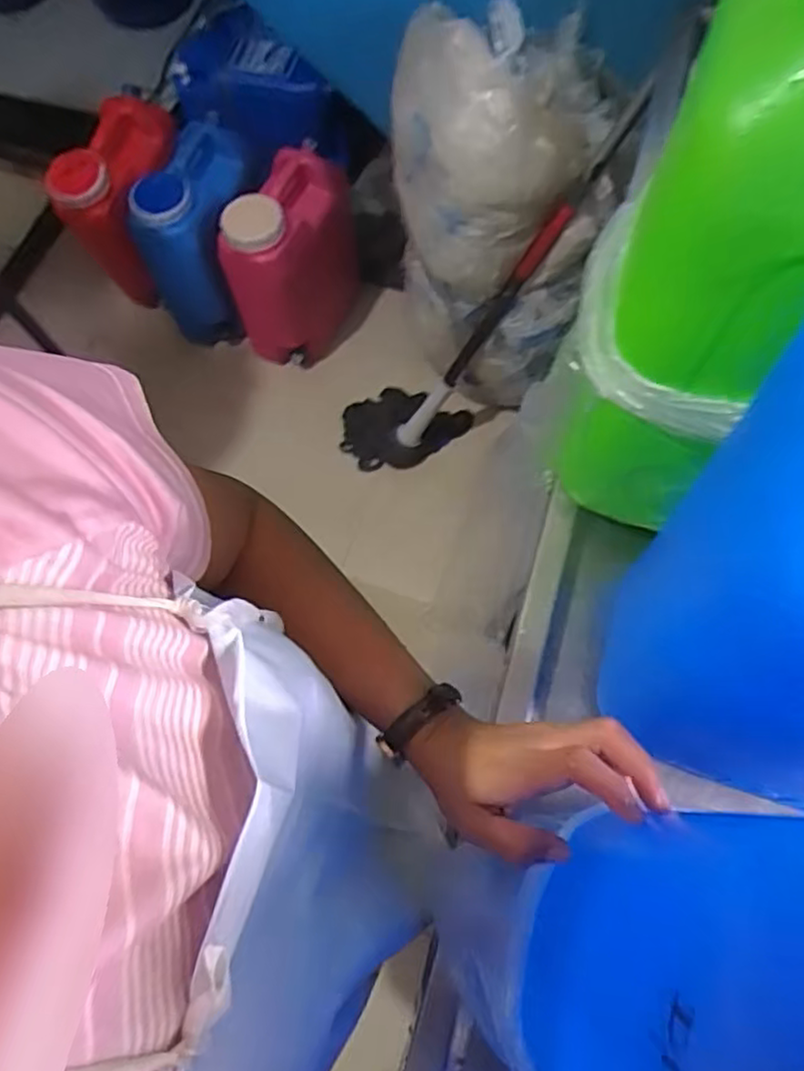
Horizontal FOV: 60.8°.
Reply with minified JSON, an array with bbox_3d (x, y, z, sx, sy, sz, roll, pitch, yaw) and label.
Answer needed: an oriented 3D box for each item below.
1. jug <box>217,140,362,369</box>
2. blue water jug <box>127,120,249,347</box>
[{"bbox_3d":[-0.233,-0.591,1.521,0.175,0.452,0.297,24,72,11],"label":"jug"},{"bbox_3d":[-0.401,-0.657,1.517,0.178,0.397,0.320,13,70,7],"label":"blue water jug"}]

